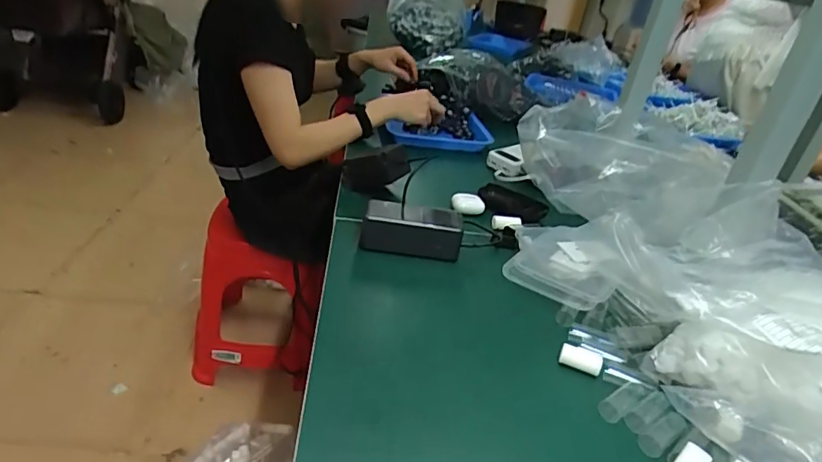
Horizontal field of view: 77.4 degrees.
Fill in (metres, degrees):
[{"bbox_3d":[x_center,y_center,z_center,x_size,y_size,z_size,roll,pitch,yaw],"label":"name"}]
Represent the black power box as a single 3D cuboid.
[{"bbox_3d":[0.001,-0.002,0.683,0.132,0.051,0.059,7,30,-4],"label":"black power box"}]

